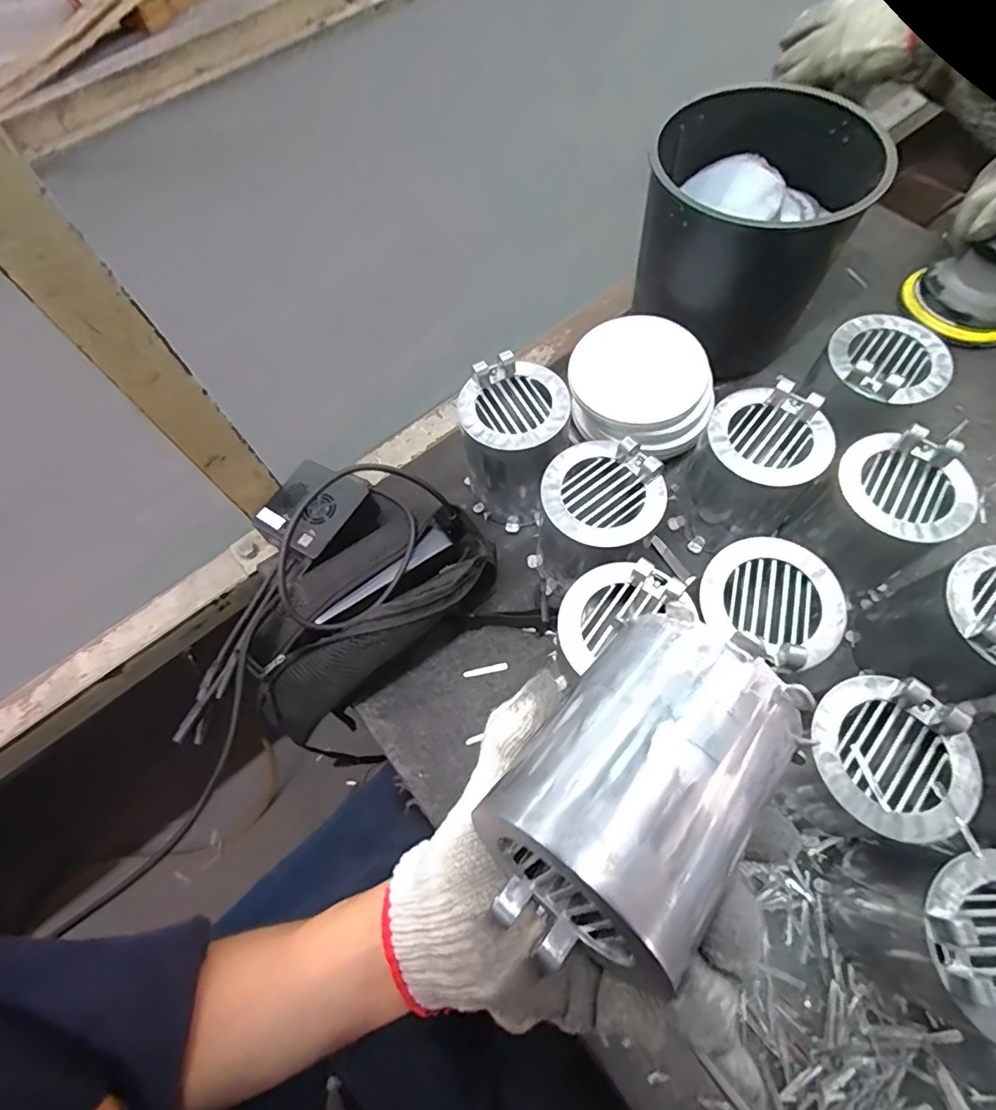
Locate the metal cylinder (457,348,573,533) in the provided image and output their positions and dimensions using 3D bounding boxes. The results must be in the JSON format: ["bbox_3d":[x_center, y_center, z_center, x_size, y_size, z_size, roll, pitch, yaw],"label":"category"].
[{"bbox_3d":[0.014,-0.086,0.458,0.087,0.125,0.094,-2,66,3],"label":"metal cylinder"}]

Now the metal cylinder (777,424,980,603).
[{"bbox_3d":[0.282,-0.026,0.413,0.086,0.111,0.080,39,74,19],"label":"metal cylinder"}]

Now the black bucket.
[{"bbox_3d":[0.213,-0.282,0.487,0.161,0.148,0.166,-2,66,3],"label":"black bucket"}]

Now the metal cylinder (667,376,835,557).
[{"bbox_3d":[0.200,-0.062,0.436,0.087,0.118,0.090,-2,66,3],"label":"metal cylinder"}]

